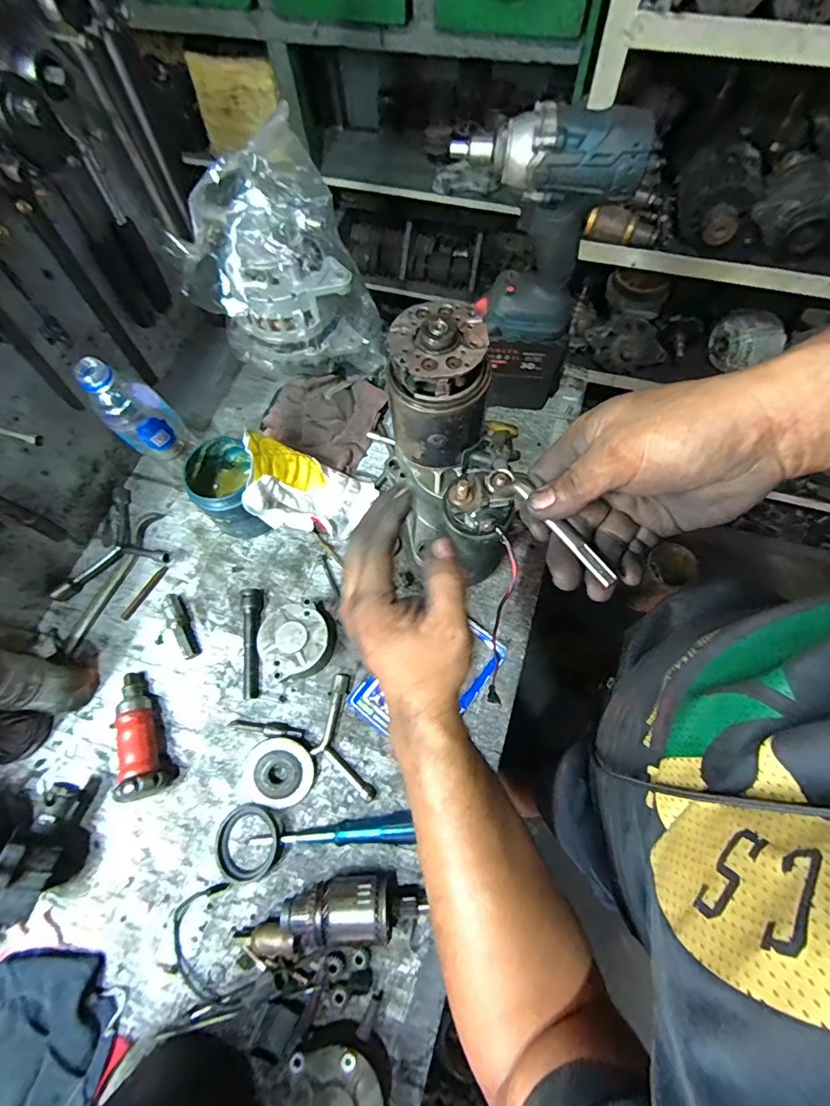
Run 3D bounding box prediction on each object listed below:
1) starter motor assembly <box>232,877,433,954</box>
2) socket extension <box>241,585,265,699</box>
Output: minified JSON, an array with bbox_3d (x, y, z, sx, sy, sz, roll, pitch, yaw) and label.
[{"bbox_3d":[-0.079,0.338,0.449,0.175,0.048,0.048,-10,67,-2],"label":"starter motor assembly"},{"bbox_3d":[-0.195,0.104,0.569,0.019,0.022,0.130,-4,67,1],"label":"socket extension"}]

